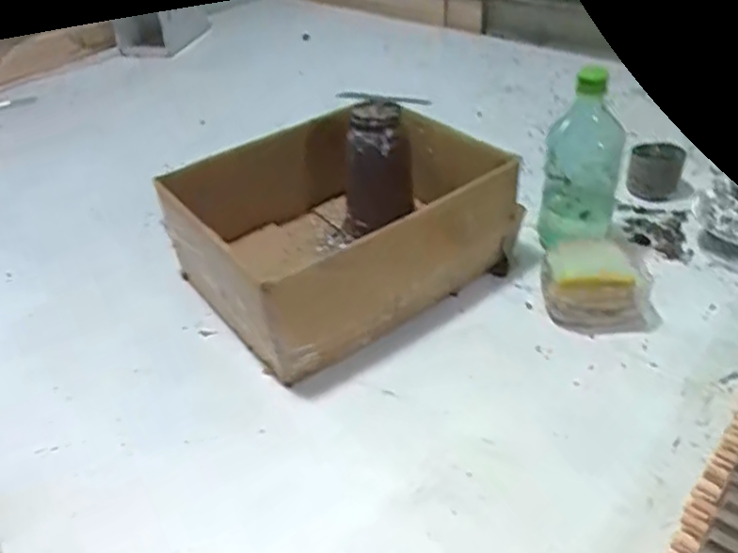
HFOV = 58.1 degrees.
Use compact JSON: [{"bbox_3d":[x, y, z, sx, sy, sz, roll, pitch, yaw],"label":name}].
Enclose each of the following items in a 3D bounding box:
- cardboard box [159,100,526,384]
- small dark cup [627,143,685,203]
[{"bbox_3d":[-0.027,-0.062,0.734,0.316,0.143,0.247,-28,44,-29],"label":"cardboard box"},{"bbox_3d":[0.373,-0.137,0.868,0.065,0.051,0.063,9,41,15],"label":"small dark cup"}]

